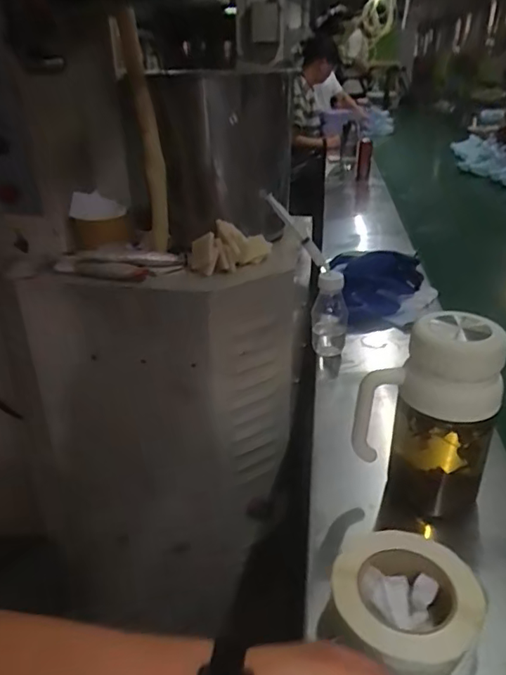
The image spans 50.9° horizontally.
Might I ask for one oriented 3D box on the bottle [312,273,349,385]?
[{"bbox_3d":[0.125,-0.019,0.876,0.058,0.184,0.054,4,27,10],"label":"bottle"}]

